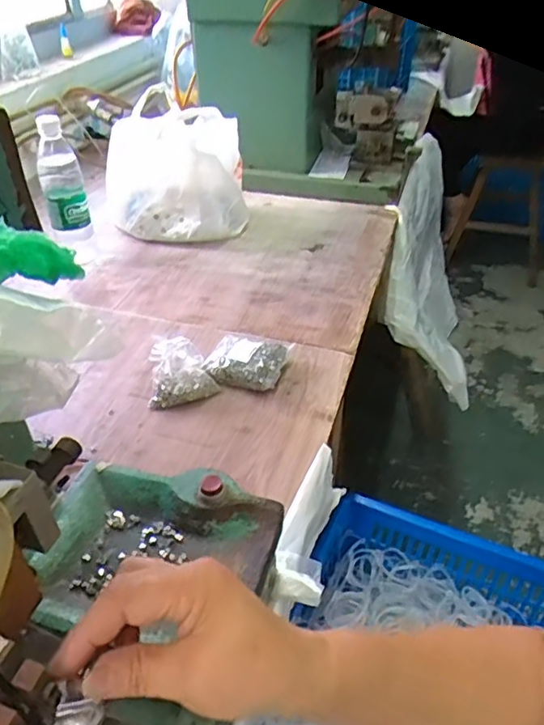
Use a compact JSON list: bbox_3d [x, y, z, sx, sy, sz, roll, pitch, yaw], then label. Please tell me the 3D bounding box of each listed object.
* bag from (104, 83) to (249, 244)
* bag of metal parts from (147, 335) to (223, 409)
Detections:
[{"bbox_3d":[-0.159,-0.309,0.937,0.233,0.212,0.130,-9,40,-9],"label":"bag"},{"bbox_3d":[-0.106,0.012,0.673,0.082,0.063,0.064,-2,40,-2],"label":"bag of metal parts"}]

